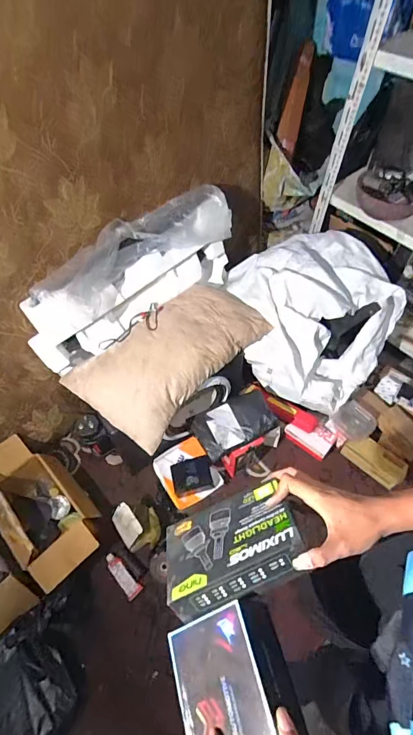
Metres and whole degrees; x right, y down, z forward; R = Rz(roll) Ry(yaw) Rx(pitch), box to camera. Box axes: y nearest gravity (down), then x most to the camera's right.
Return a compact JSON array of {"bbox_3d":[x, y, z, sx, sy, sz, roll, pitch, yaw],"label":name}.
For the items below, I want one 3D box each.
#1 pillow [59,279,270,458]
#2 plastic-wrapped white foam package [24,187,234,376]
[{"bbox_3d":[-0.121,-0.058,1.269,0.371,0.143,0.624,36,62,25],"label":"pillow"},{"bbox_3d":[-0.235,-0.296,1.273,0.772,0.330,0.169,-38,61,-23],"label":"plastic-wrapped white foam package"}]

